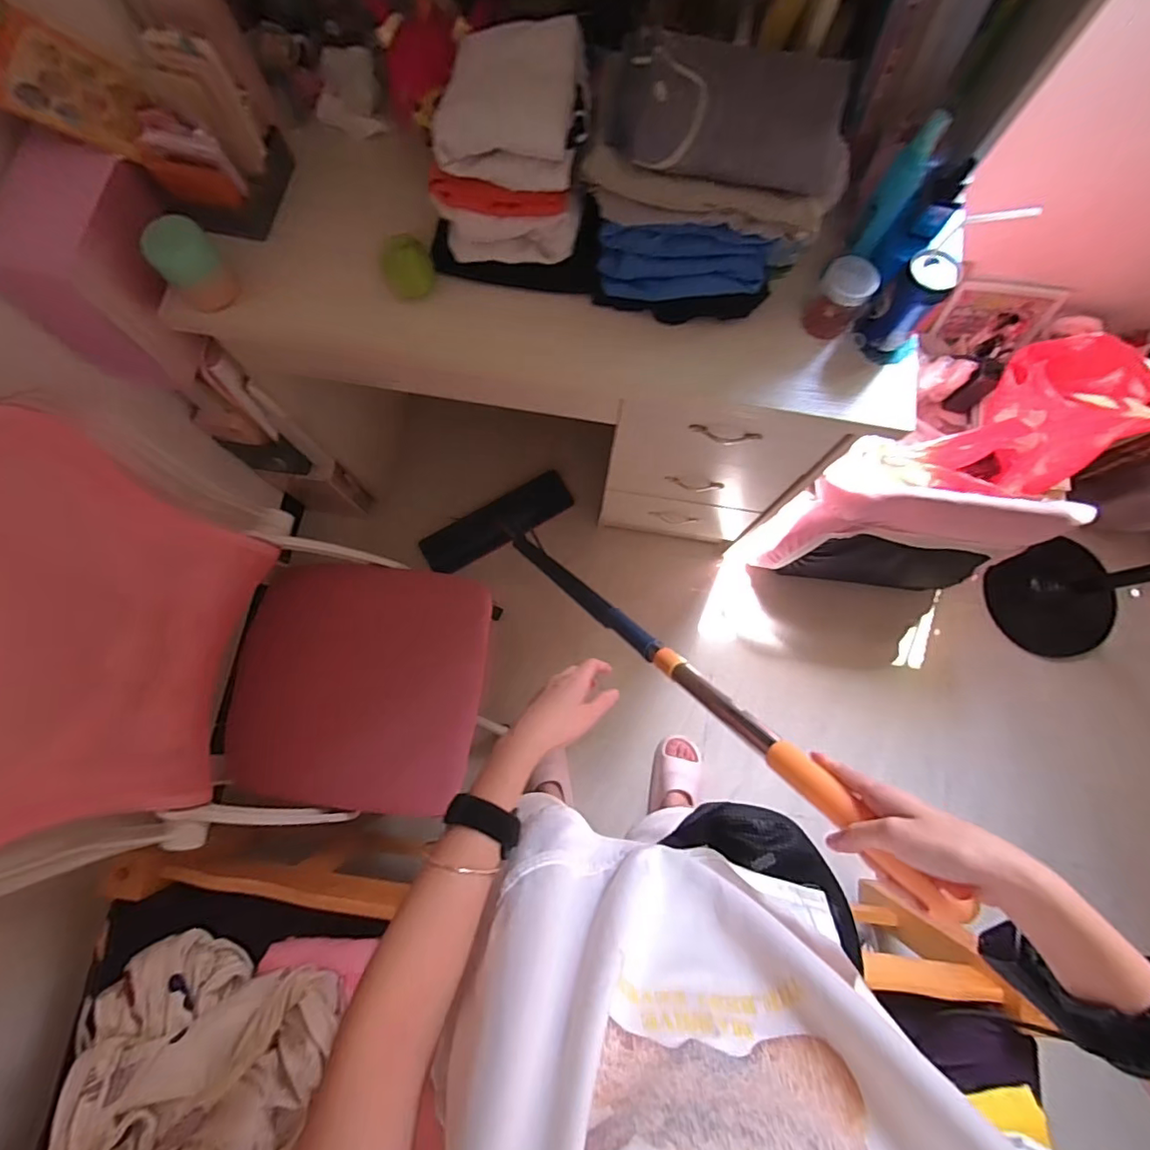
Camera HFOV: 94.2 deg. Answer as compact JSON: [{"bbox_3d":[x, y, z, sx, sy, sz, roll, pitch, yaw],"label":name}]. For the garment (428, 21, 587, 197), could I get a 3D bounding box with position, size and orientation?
[{"bbox_3d":[-0.065,-0.504,0.572,0.156,0.074,0.131,5,77,0],"label":"garment"}]

